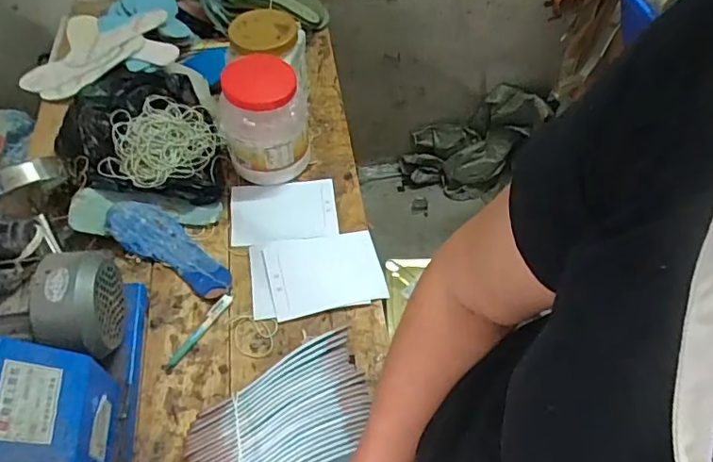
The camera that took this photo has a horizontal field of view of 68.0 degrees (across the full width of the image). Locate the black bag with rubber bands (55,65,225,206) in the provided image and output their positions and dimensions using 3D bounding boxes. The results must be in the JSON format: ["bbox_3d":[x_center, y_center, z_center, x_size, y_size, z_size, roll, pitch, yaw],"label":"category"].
[{"bbox_3d":[-0.382,-0.185,0.950,0.291,0.067,0.291,0,55,-1],"label":"black bag with rubber bands"}]

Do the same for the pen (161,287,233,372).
[{"bbox_3d":[-0.231,0.147,0.780,0.018,0.015,0.146,27,59,17],"label":"pen"}]

